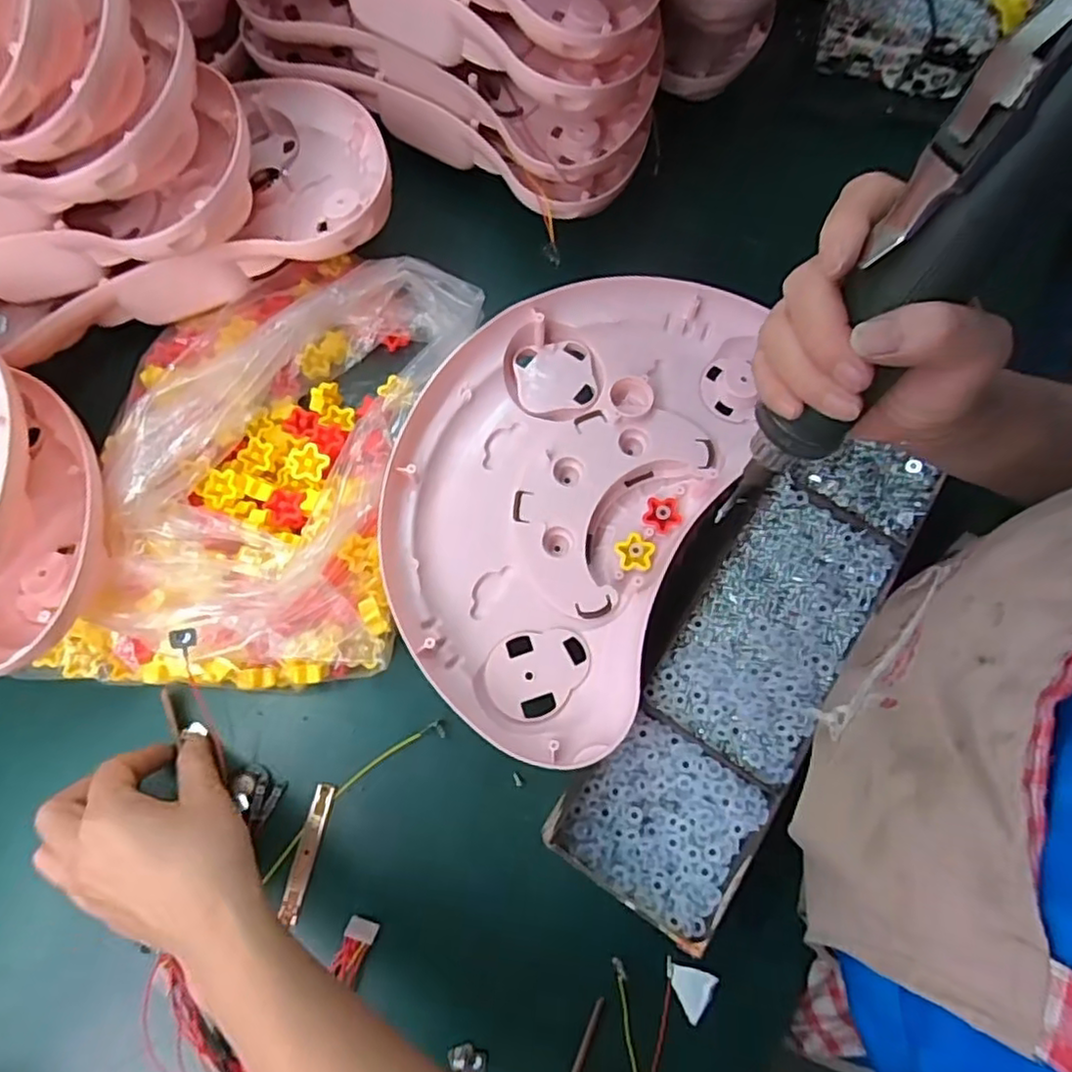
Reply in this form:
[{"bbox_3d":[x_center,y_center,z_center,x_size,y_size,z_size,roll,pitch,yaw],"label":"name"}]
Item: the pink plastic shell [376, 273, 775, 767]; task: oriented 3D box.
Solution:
[{"bbox_3d":[0.019,-0.036,0.442,0.212,0.046,0.332,26,72,7],"label":"pink plastic shell"}]

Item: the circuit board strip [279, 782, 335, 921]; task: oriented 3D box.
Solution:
[{"bbox_3d":[-0.141,0.192,0.406,0.013,0.004,0.075,12,71,3],"label":"circuit board strip"}]

